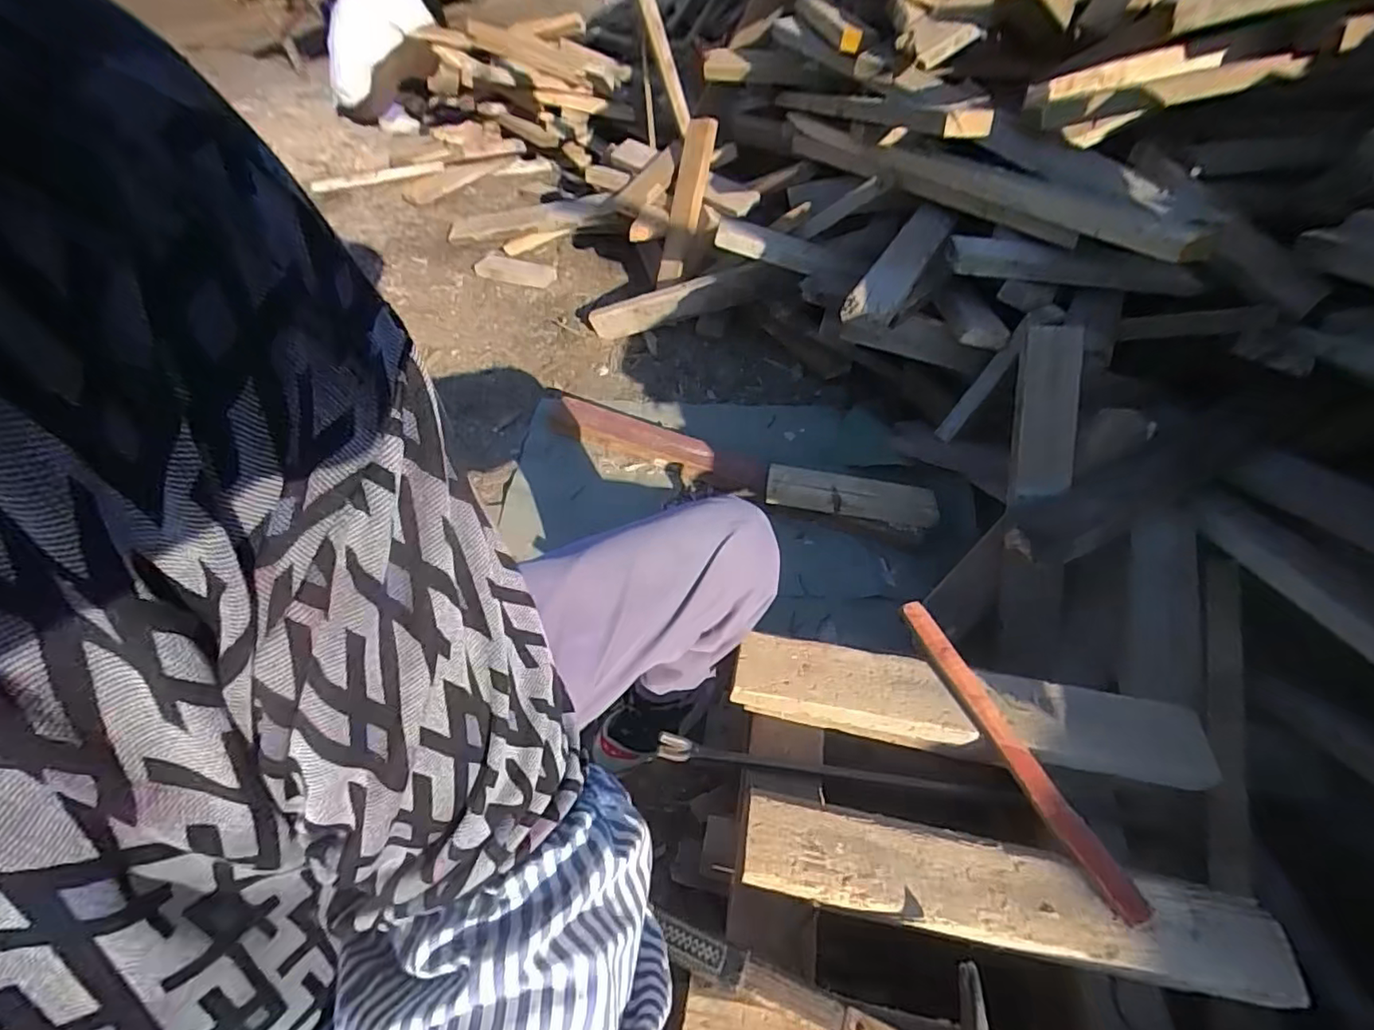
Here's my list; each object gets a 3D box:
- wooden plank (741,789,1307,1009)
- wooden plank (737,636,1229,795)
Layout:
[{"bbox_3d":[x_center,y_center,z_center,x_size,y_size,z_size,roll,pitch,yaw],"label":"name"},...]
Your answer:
[{"bbox_3d":[0.297,0.367,0.583,0.480,0.032,0.091,9,47,8],"label":"wooden plank"},{"bbox_3d":[0.318,0.235,0.725,0.521,0.076,0.092,9,47,8],"label":"wooden plank"}]

